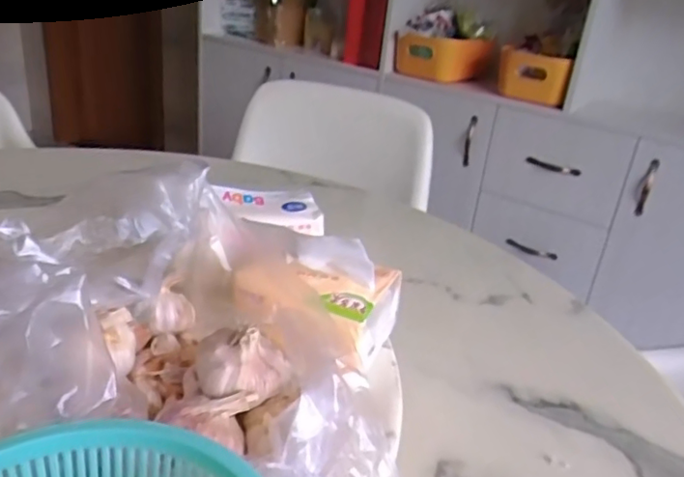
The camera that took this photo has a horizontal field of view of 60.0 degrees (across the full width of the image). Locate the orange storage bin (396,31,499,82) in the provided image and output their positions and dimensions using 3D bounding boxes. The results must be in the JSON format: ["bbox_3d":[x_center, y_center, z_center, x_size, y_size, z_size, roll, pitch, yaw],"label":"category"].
[{"bbox_3d":[0.309,-0.539,1.742,0.209,0.111,0.258,23,29,31],"label":"orange storage bin"}]

